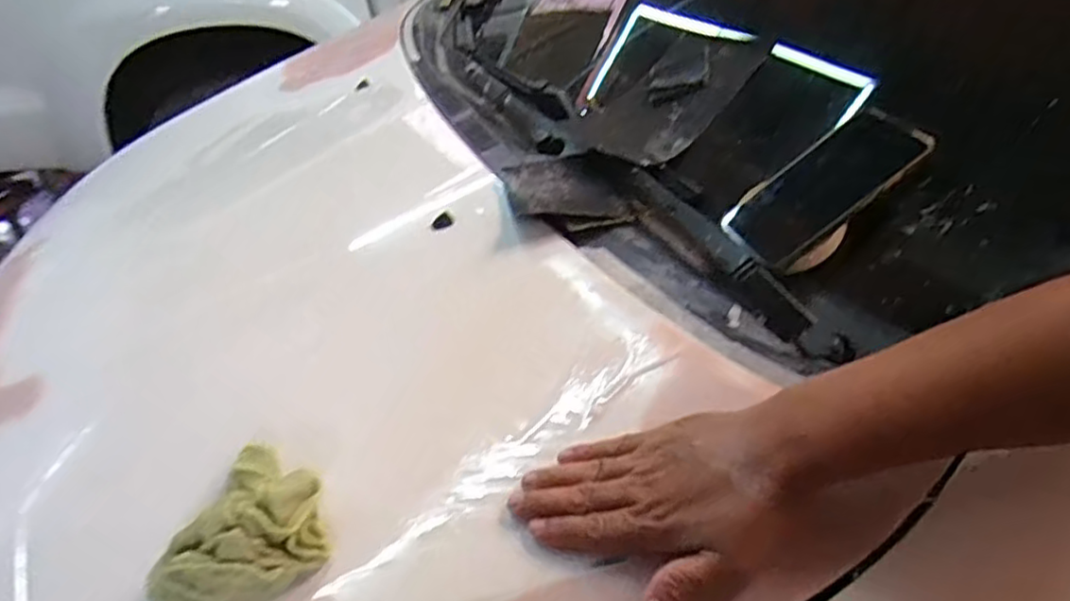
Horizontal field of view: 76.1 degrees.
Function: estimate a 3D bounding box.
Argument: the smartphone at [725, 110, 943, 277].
[{"bbox_3d":[0.244,-0.098,0.577,0.168,0.016,0.073,-40,66,5],"label":"smartphone"}]

